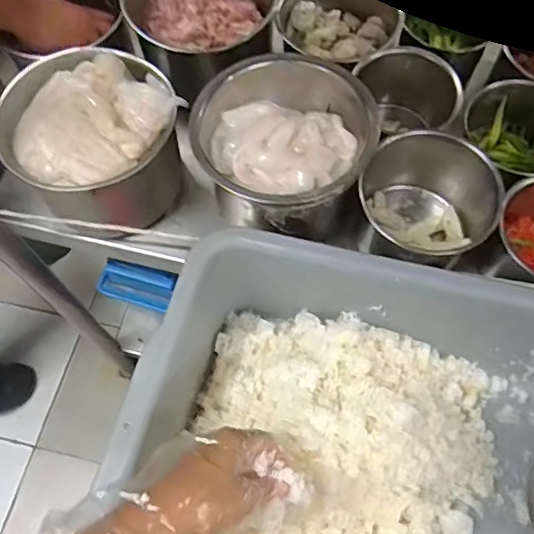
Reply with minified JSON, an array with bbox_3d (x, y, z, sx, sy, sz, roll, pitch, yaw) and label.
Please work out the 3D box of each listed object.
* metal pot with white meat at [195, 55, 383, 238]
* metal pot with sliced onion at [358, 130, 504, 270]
[{"bbox_3d":[0.017,-0.111,0.573,0.161,0.118,0.153,0,67,1],"label":"metal pot with white meat"},{"bbox_3d":[0.162,-0.061,0.572,0.124,0.102,0.101,21,69,10],"label":"metal pot with sliced onion"}]

